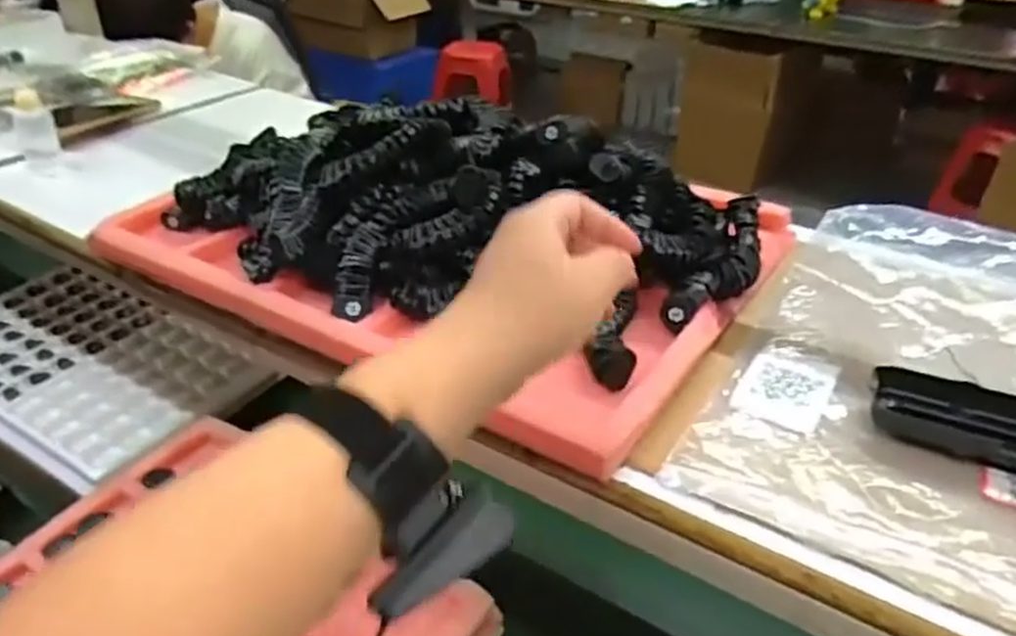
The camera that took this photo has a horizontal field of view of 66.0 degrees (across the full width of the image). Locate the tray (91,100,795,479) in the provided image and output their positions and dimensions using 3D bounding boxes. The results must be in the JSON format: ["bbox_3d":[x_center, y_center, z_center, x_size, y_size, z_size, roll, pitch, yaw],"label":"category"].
[{"bbox_3d":[-0.044,-0.102,0.649,0.474,0.105,0.358,20,37,25],"label":"tray"}]

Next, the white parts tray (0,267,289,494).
[{"bbox_3d":[-0.621,0.062,1.149,0.494,0.035,0.296,20,37,26],"label":"white parts tray"}]

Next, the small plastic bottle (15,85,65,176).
[{"bbox_3d":[-0.474,-0.188,0.787,0.034,0.079,0.029,-18,38,-27],"label":"small plastic bottle"}]

